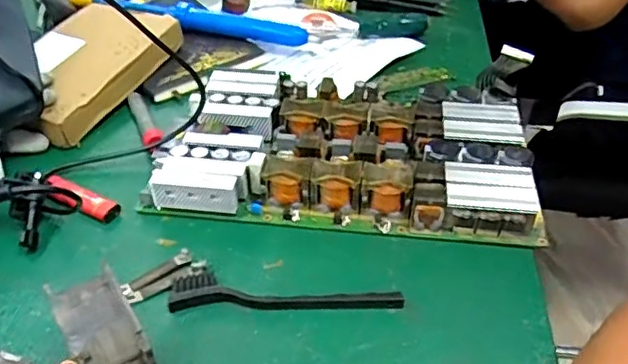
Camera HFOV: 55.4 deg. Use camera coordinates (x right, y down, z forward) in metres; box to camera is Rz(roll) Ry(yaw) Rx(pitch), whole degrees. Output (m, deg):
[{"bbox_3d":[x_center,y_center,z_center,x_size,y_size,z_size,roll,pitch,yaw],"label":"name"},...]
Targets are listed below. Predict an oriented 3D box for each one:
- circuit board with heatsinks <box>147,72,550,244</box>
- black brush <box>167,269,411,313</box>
[{"bbox_3d":[0.032,-0.044,0.564,0.326,0.040,0.212,6,41,5],"label":"circuit board with heatsinks"},{"bbox_3d":[-0.020,0.079,0.444,0.166,0.012,0.036,1,41,-1],"label":"black brush"}]

